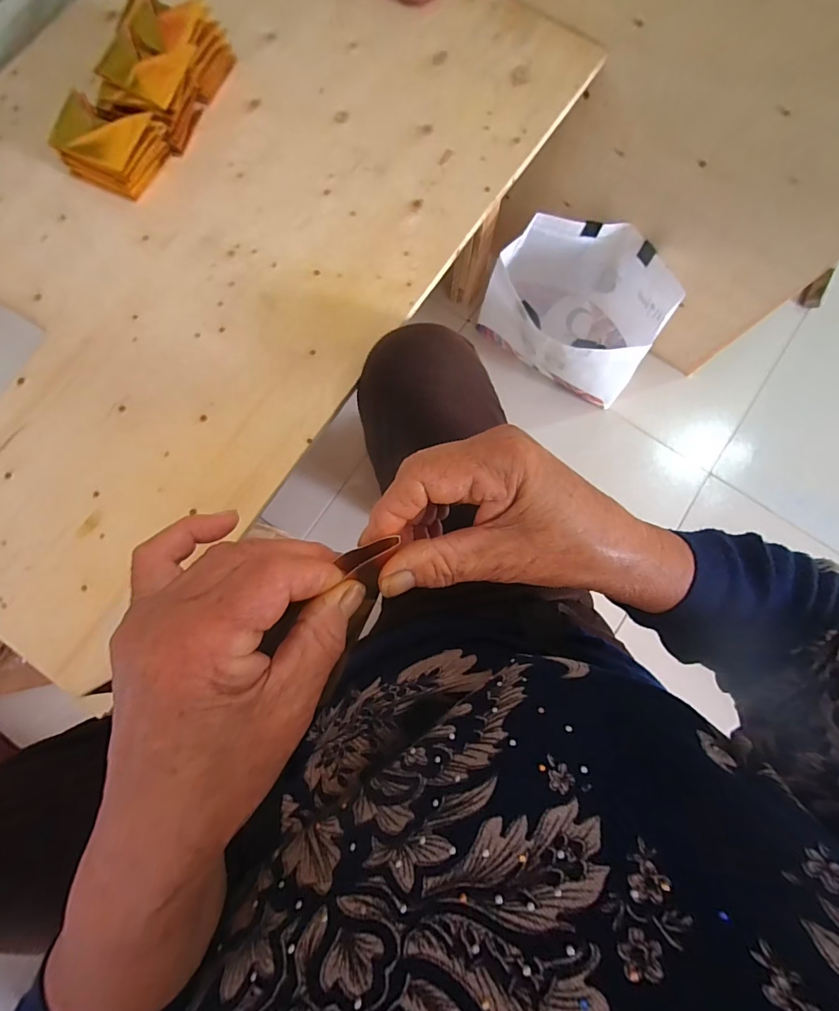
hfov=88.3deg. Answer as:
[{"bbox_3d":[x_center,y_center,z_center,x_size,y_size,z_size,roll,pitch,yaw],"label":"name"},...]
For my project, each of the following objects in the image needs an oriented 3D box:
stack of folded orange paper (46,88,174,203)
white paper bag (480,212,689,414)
[{"bbox_3d":[-0.362,-0.423,0.511,0.101,0.051,0.078,22,80,4],"label":"stack of folded orange paper"},{"bbox_3d":[0.291,-0.351,0.831,0.309,0.238,0.251,38,81,7],"label":"white paper bag"}]

